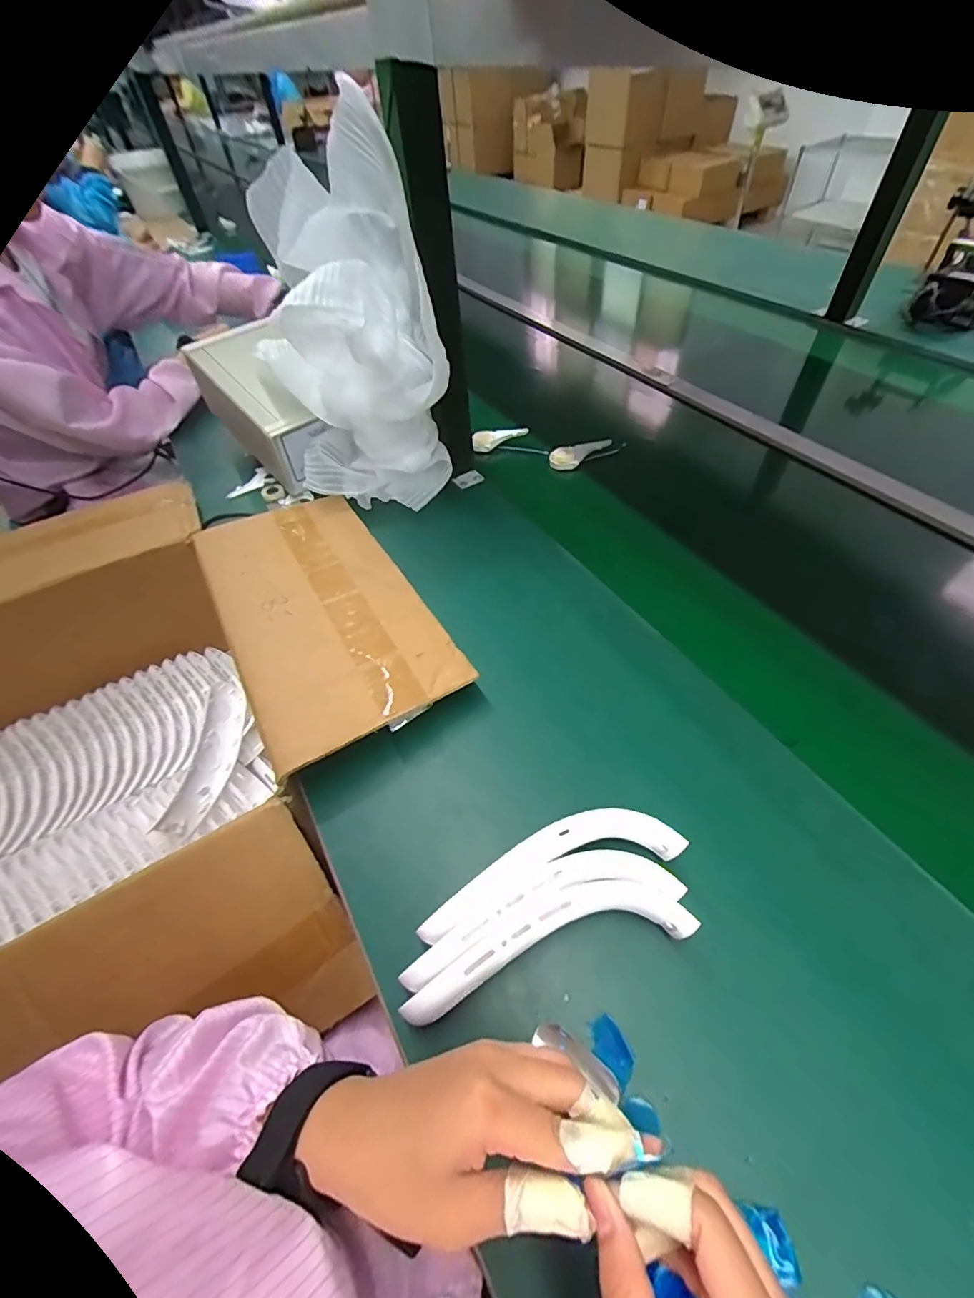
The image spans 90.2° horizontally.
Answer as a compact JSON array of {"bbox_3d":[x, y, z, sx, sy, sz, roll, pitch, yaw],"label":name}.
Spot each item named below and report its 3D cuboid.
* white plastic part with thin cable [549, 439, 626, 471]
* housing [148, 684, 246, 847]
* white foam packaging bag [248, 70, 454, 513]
[{"bbox_3d":[0.157,-0.306,0.752,0.117,0.026,0.042,-15,52,-6],"label":"white plastic part with thin cable"},{"bbox_3d":[-0.342,0.127,0.605,0.050,0.037,0.204,-1,51,5],"label":"housing"},{"bbox_3d":[-0.174,-0.365,0.605,0.196,0.360,0.206,-20,52,-10],"label":"white foam packaging bag"}]

